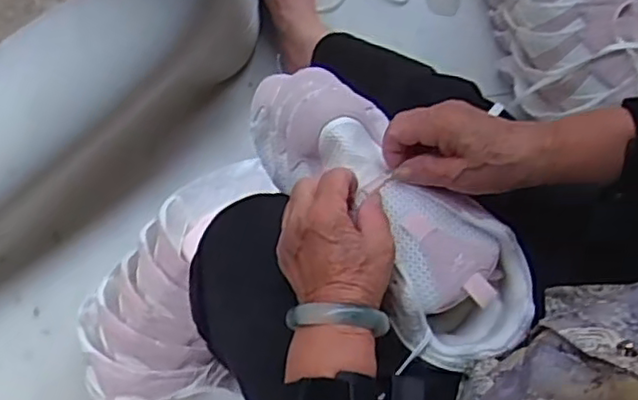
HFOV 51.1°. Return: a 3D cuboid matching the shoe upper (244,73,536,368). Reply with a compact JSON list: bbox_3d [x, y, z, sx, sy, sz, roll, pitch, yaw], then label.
[{"bbox_3d":[0.046,0.004,0.535,0.105,0.085,0.285,-39,72,-10],"label":"shoe upper"}]

